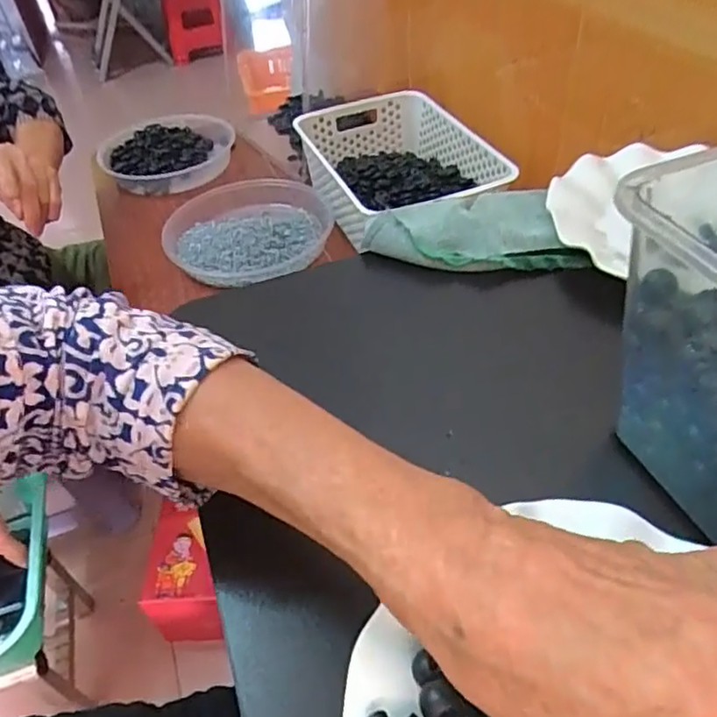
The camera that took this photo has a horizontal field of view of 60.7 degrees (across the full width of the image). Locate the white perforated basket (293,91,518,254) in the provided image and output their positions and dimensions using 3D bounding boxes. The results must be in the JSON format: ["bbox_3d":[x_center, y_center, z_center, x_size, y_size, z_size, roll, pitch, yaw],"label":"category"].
[{"bbox_3d":[0.051,-0.270,0.870,0.200,0.090,0.311,-19,47,-11],"label":"white perforated basket"}]

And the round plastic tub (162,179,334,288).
[{"bbox_3d":[-0.162,-0.191,0.898,0.236,0.039,0.231,-4,46,4],"label":"round plastic tub"}]

